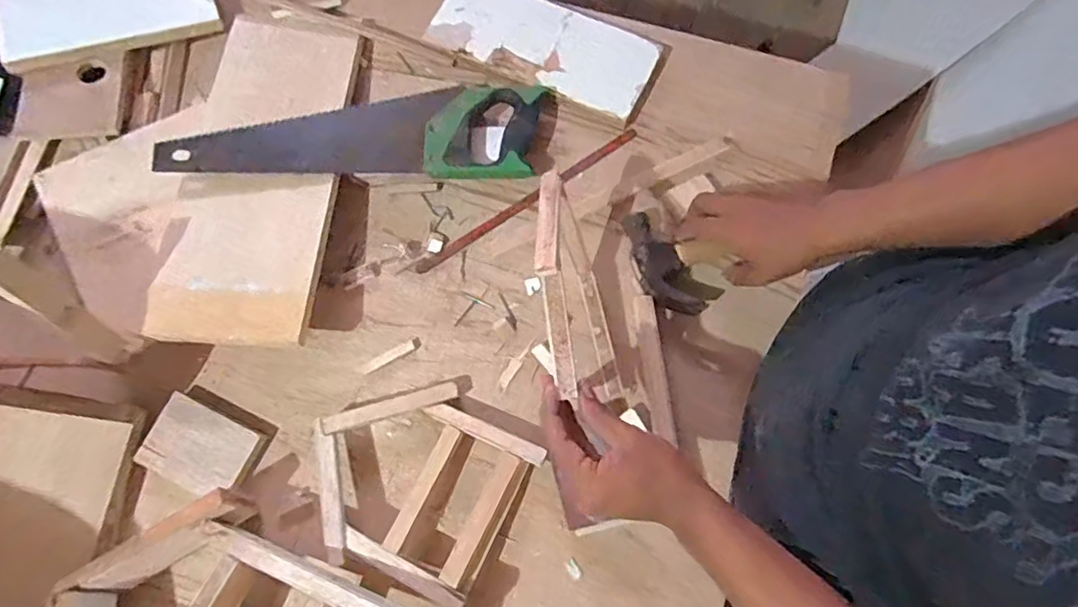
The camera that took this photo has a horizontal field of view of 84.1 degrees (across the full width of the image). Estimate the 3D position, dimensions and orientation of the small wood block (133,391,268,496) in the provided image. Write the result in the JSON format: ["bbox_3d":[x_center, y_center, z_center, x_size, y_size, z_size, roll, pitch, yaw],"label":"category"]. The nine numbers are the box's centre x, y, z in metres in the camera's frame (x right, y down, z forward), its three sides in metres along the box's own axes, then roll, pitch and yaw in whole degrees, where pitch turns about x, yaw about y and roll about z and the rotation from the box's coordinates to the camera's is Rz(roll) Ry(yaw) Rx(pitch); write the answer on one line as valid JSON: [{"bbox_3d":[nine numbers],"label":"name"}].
[{"bbox_3d":[-0.363,0.155,0.642,0.114,0.016,0.080,24,77,8],"label":"small wood block"}]

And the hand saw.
[{"bbox_3d":[-0.213,-0.205,0.703,0.427,0.028,0.119,-2,75,2],"label":"hand saw"}]

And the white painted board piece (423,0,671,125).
[{"bbox_3d":[0.008,-0.330,0.757,0.289,0.012,0.117,24,77,8],"label":"white painted board piece"}]

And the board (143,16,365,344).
[{"bbox_3d":[-0.322,-0.159,0.697,0.174,0.022,0.421,1,67,-1],"label":"board"}]

